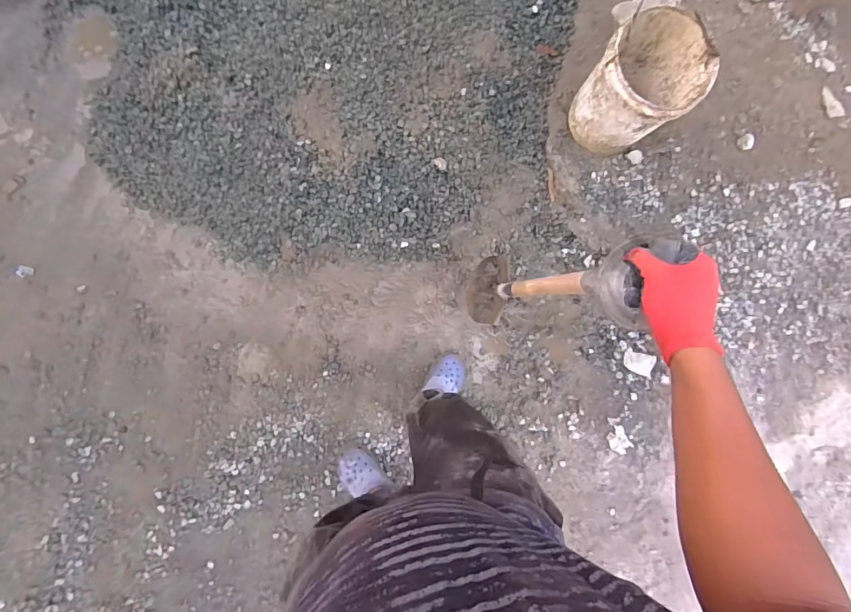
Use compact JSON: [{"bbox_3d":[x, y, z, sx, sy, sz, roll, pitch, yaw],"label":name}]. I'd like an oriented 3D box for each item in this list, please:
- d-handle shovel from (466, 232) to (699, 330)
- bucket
[{"bbox_3d":[0.229,-0.040,1.012,0.075,1.054,0.201,8,91,-4],"label":"d-handle shovel"},{"bbox_3d":[0.661,-0.681,1.355,0.287,0.360,0.287,1,79,-7],"label":"bucket"}]

